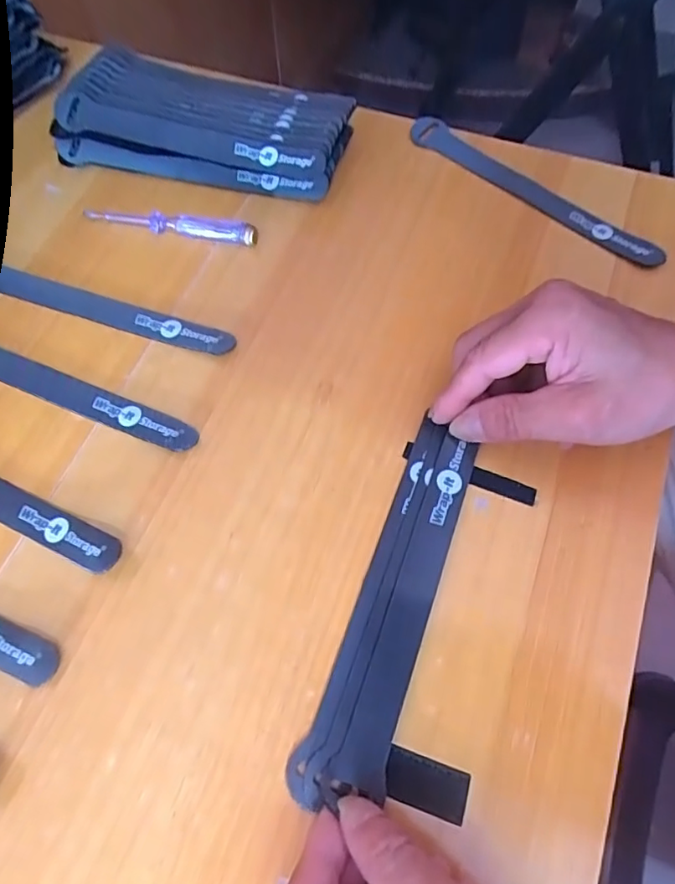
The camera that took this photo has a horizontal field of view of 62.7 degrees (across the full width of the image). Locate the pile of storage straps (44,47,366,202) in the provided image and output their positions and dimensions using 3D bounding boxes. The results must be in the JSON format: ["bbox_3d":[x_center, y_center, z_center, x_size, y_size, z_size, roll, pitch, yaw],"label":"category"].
[{"bbox_3d":[-0.093,-0.229,0.394,0.205,0.038,0.091,9,65,6],"label":"pile of storage straps"}]

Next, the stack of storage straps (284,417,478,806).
[{"bbox_3d":[0.028,0.073,0.264,0.036,0.010,0.179,19,68,10],"label":"stack of storage straps"}]

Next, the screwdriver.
[{"bbox_3d":[-0.111,-0.144,0.368,0.118,0.014,0.009,10,65,6],"label":"screwdriver"}]

